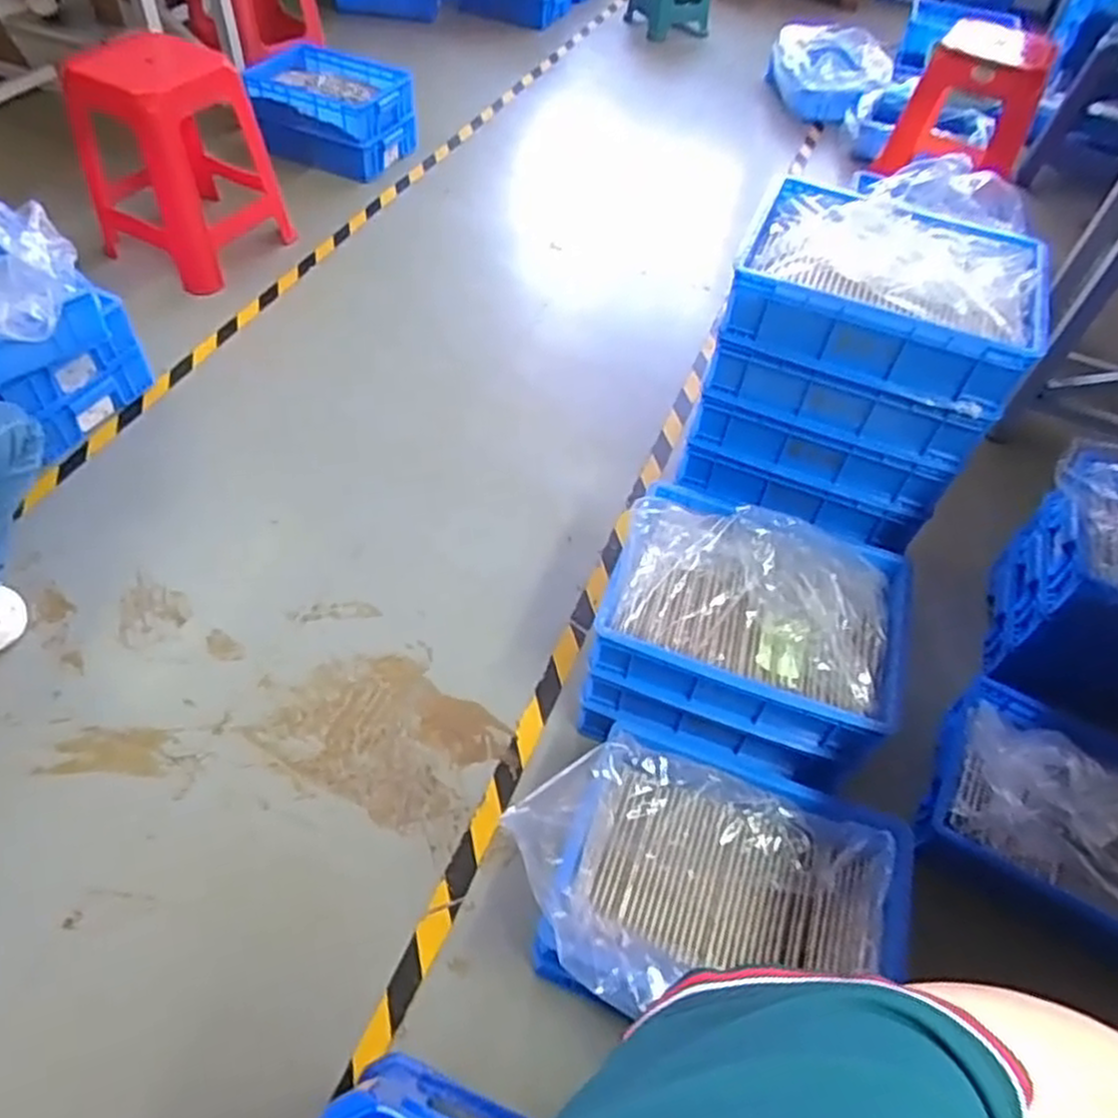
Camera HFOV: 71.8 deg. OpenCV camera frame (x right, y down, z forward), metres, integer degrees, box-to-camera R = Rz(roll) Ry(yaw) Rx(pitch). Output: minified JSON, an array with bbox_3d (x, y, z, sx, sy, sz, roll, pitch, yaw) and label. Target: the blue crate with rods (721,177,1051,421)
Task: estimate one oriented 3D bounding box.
[{"bbox_3d":[0.480,-0.400,1.114,0.406,0.155,0.305,22,53,12],"label":"blue crate with rods"}]

